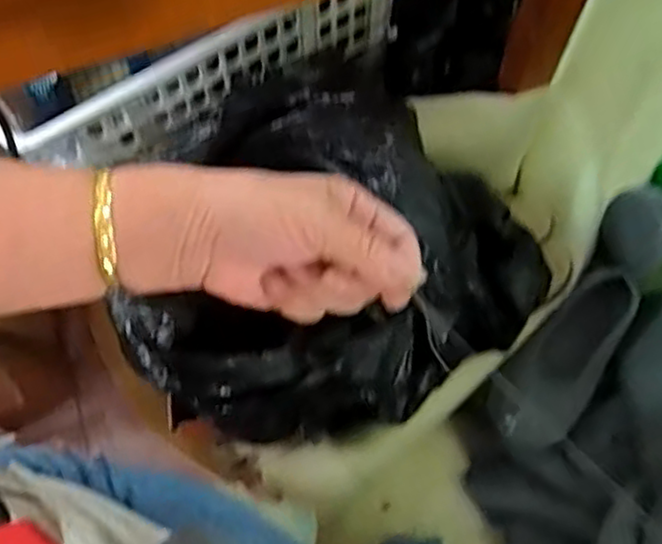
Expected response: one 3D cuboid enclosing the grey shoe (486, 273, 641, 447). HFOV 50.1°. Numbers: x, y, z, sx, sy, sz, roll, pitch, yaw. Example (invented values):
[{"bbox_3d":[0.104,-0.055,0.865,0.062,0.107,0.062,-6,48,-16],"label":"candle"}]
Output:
[{"bbox_3d":[0.259,0.096,0.787,0.097,0.053,0.223,36,94,12],"label":"grey shoe"}]

